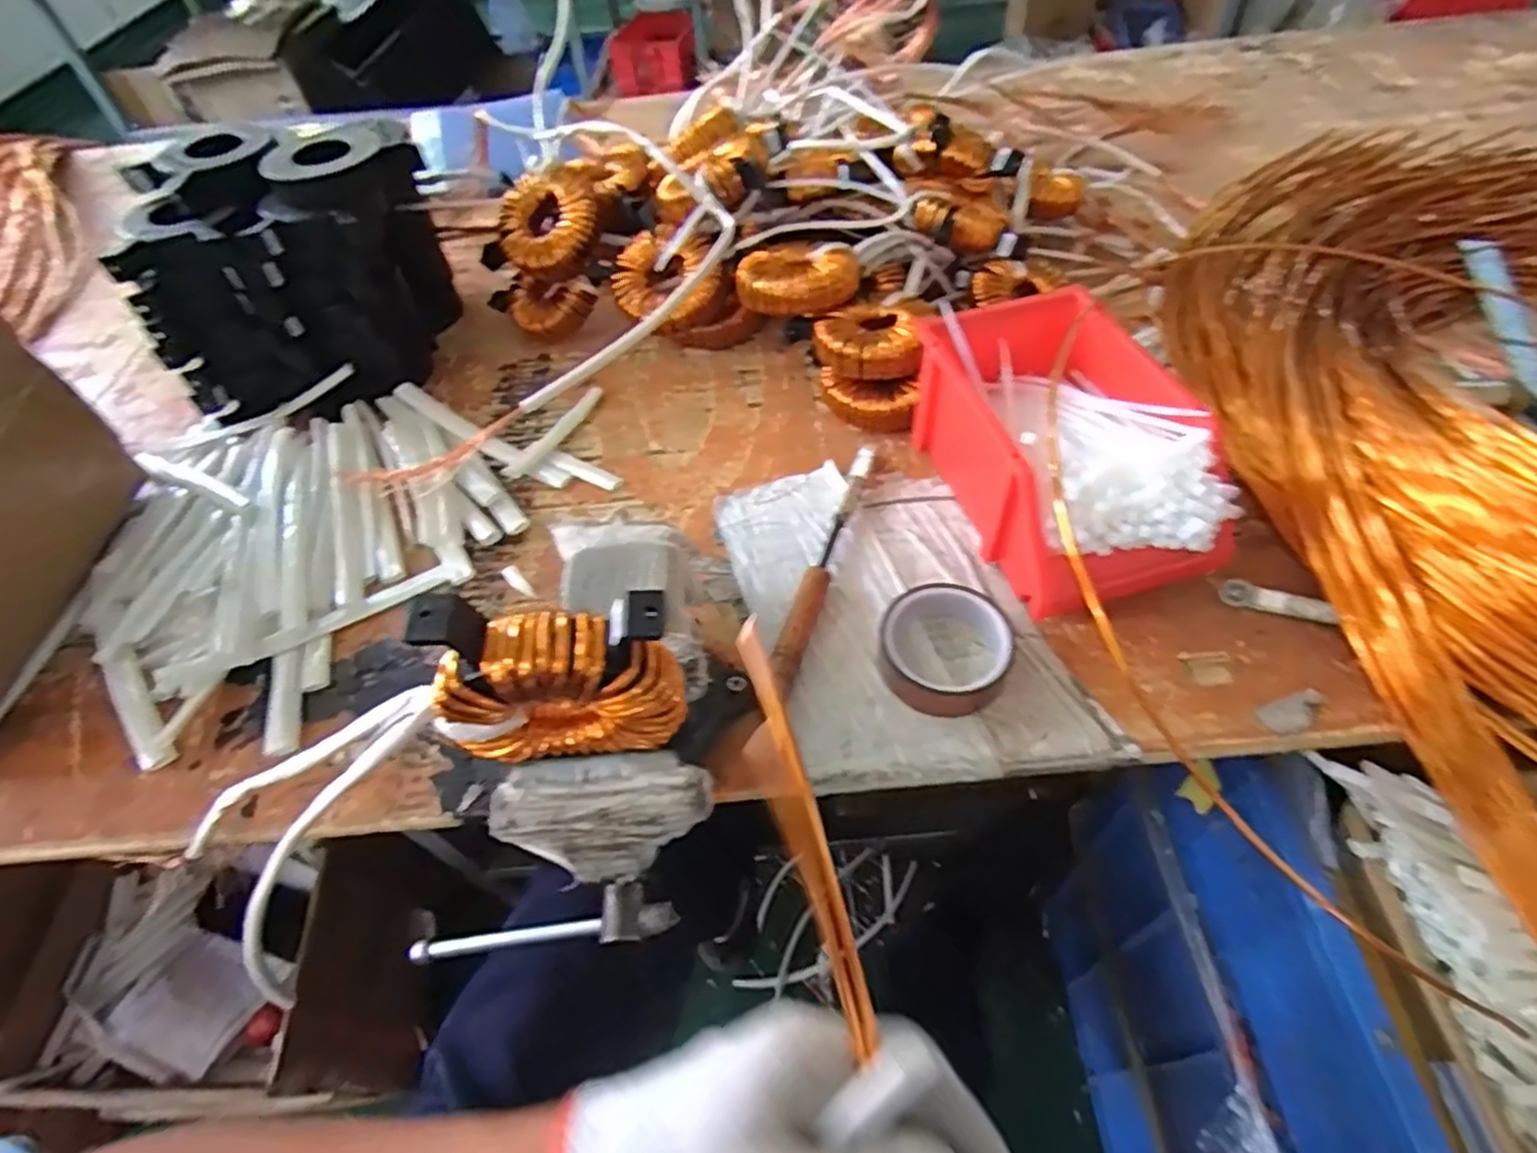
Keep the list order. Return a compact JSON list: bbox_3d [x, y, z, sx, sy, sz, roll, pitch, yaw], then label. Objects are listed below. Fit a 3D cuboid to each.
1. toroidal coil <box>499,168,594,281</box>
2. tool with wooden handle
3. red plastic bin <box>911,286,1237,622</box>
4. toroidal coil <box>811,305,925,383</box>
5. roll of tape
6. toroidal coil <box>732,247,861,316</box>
[{"bbox_3d":[-0.220,-0.357,0.741,0.102,0.038,0.104,-21,84,15],"label":"toroidal coil"},{"bbox_3d":[0.045,-0.013,0.579,0.020,0.024,0.246,13,55,14],"label":"tool with wooden handle"},{"bbox_3d":[0.233,-0.099,0.574,0.167,0.110,0.252,-14,53,-6],"label":"red plastic bin"},{"bbox_3d":[0.088,-0.214,0.669,0.088,0.034,0.090,-2,52,3],"label":"toroidal coil"},{"bbox_3d":[0.125,0.049,0.518,0.092,0.034,0.095,-2,52,3],"label":"roll of tape"},{"bbox_3d":[0.025,-0.283,0.688,0.105,0.033,0.089,22,57,20],"label":"toroidal coil"}]

